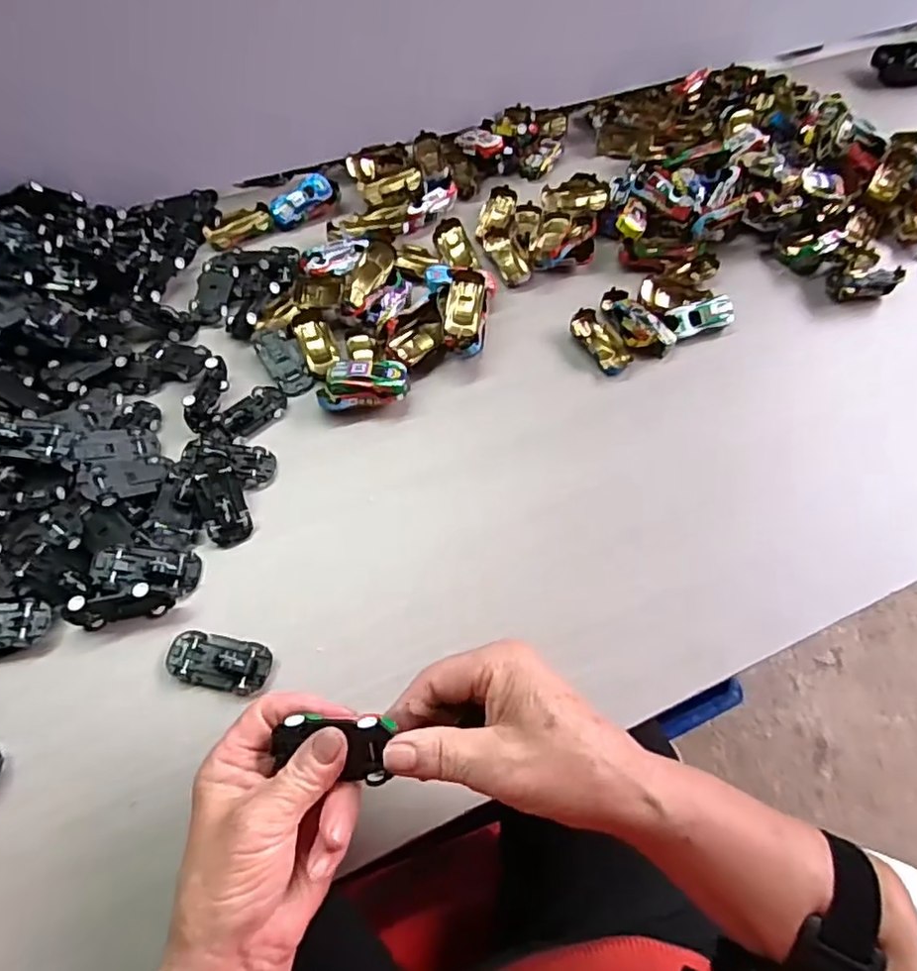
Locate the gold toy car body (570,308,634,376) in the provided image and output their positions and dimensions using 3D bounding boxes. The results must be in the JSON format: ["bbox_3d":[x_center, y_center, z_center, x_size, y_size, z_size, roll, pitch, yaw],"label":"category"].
[{"bbox_3d":[0.124,-0.125,0.530,0.031,0.014,0.064,-24,67,-15],"label":"gold toy car body"}]

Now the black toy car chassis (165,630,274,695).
[{"bbox_3d":[-0.153,0.111,0.390,0.065,0.011,0.032,10,63,2],"label":"black toy car chassis"}]

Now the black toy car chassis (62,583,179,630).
[{"bbox_3d":[-0.219,0.077,0.391,0.062,0.028,0.013,-9,64,-8],"label":"black toy car chassis"}]

